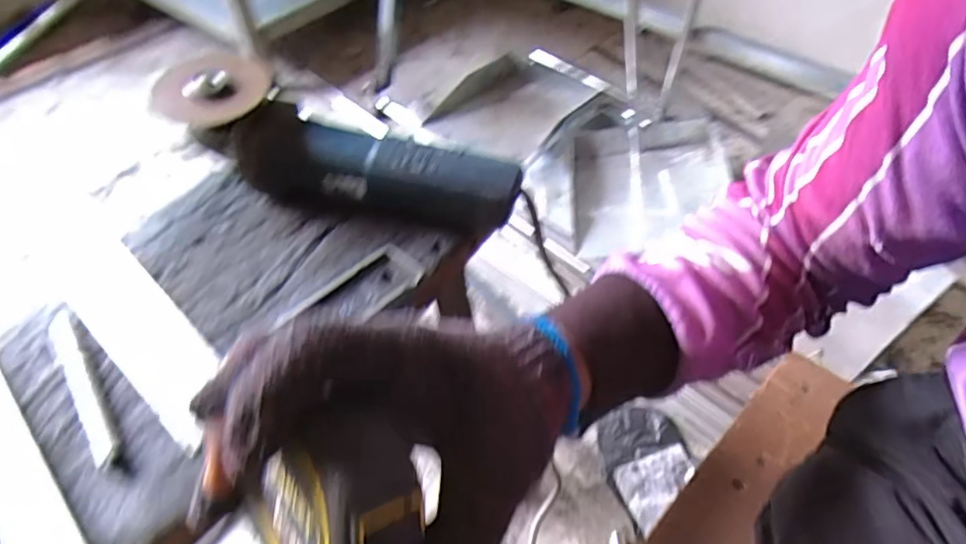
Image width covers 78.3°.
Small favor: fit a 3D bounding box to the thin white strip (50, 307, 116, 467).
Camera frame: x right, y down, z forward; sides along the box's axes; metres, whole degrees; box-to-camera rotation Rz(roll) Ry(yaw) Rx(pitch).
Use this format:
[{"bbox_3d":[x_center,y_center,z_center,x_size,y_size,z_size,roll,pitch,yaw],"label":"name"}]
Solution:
[{"bbox_3d":[-0.268,0.072,0.394,0.017,0.007,0.146,-32,55,-22],"label":"thin white strip"}]

